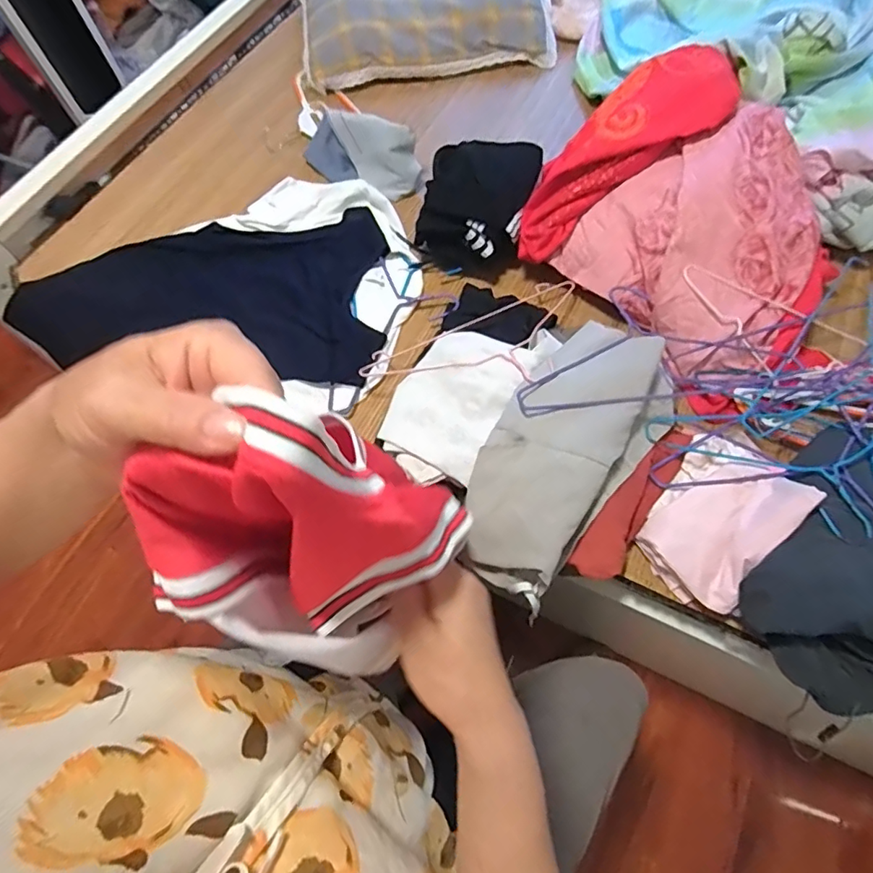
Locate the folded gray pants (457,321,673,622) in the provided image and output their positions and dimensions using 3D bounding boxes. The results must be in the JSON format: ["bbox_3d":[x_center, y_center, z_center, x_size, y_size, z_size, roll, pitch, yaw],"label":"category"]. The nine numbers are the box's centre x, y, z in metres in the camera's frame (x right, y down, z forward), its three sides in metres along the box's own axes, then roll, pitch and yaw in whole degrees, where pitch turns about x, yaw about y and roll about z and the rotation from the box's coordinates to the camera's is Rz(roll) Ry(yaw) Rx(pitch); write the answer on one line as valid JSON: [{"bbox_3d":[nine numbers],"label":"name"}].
[{"bbox_3d":[0.164,0.007,0.660,0.171,0.062,0.365,33,70,17],"label":"folded gray pants"}]

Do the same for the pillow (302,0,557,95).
[{"bbox_3d":[-0.024,-0.933,1.151,0.535,0.110,0.309,-9,64,-1],"label":"pillow"}]

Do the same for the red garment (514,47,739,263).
[{"bbox_3d":[0.275,-0.440,0.812,0.401,0.051,0.167,-42,68,7],"label":"red garment"}]

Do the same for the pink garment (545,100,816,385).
[{"bbox_3d":[0.415,-0.293,0.778,0.336,0.151,0.321,-37,68,-13],"label":"pink garment"}]

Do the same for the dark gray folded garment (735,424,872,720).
[{"bbox_3d":[0.510,0.122,0.584,0.358,0.098,0.239,-40,69,-15],"label":"dark gray folded garment"}]

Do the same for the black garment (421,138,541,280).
[{"bbox_3d":[0.072,-0.398,0.888,0.170,0.094,0.229,14,66,10],"label":"black garment"}]

